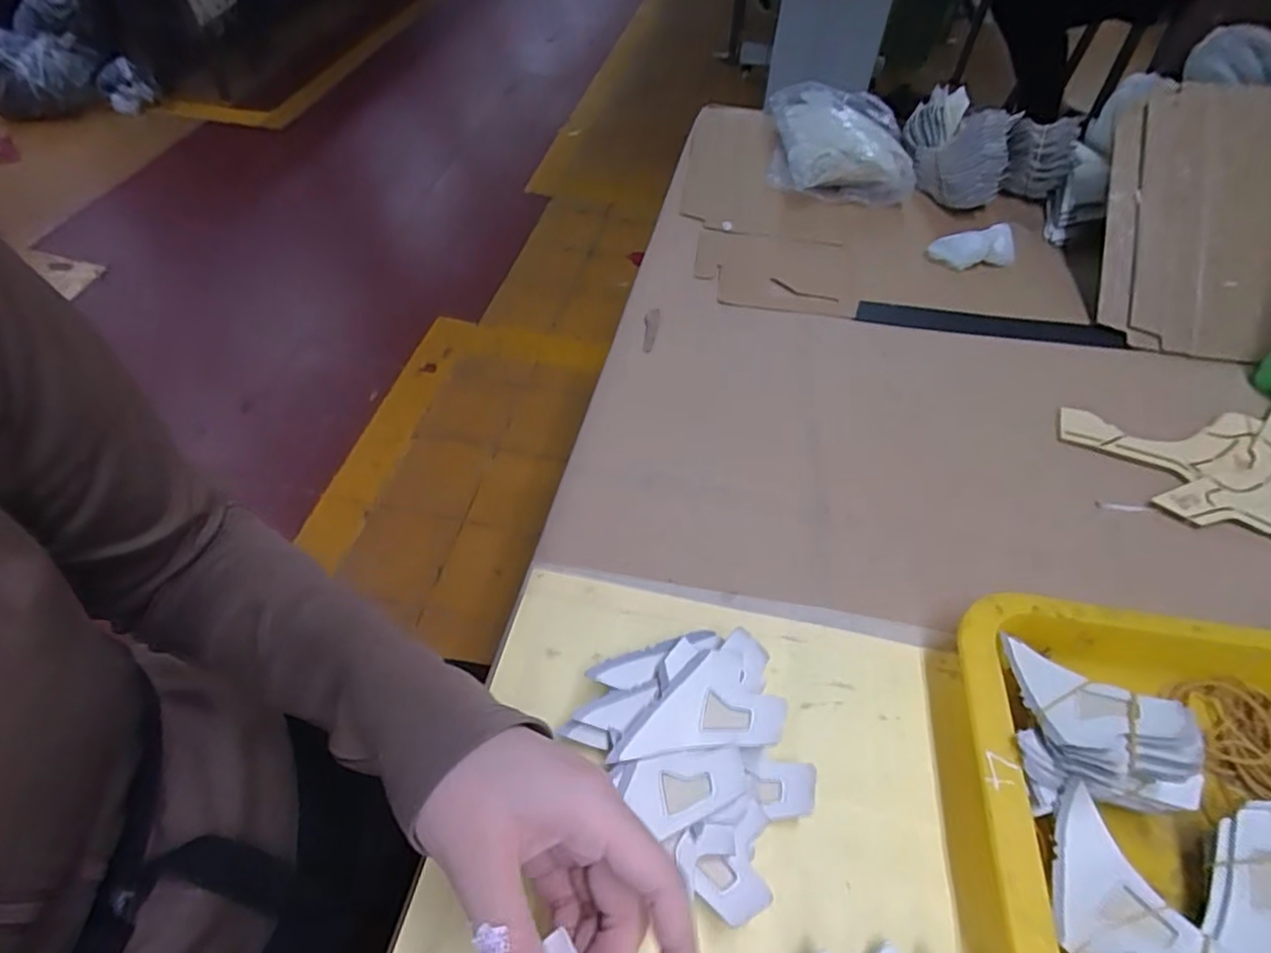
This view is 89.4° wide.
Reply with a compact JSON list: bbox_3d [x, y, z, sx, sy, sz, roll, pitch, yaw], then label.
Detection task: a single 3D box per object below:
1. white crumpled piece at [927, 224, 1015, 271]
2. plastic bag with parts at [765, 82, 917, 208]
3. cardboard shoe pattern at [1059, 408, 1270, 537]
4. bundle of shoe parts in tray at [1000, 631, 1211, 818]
[{"bbox_3d":[0.314,-0.213,0.597,0.075,0.028,0.028,0,52,-1],"label":"white crumpled piece"},{"bbox_3d":[0.217,-0.354,0.686,0.149,0.051,0.163,8,52,6],"label":"plastic bag with parts"},{"bbox_3d":[0.411,-0.003,0.448,0.182,0.008,0.116,-1,52,-1],"label":"cardboard shoe pattern"},{"bbox_3d":[0.218,0.117,0.315,0.076,0.055,0.084,1,52,0],"label":"bundle of shoe parts in tray"}]

